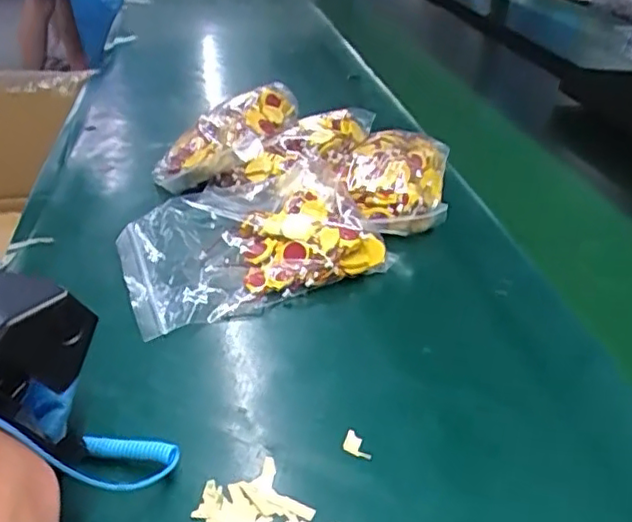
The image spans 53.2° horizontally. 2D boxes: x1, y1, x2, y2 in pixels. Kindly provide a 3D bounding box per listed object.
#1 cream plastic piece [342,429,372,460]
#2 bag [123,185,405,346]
[{"bbox_3d":[0.020,0.086,0.297,0.014,0.004,0.012,13,34,19],"label":"cream plastic piece"},{"bbox_3d":[-0.046,-0.013,0.426,0.164,0.035,0.114,-13,35,-20],"label":"bag"}]

